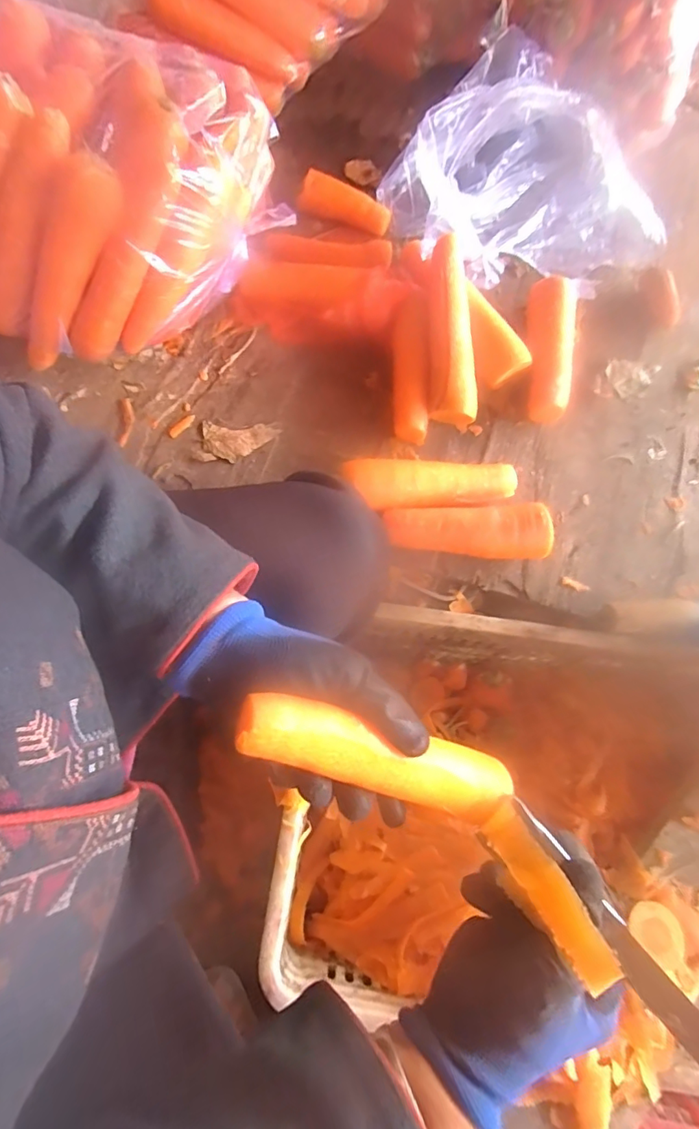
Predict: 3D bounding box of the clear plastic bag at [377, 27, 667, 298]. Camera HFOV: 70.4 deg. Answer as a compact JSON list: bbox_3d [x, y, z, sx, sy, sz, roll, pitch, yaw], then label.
[{"bbox_3d":[0.211,-0.461,0.589,0.302,0.147,0.274,-31,74,-10],"label":"clear plastic bag"}]

